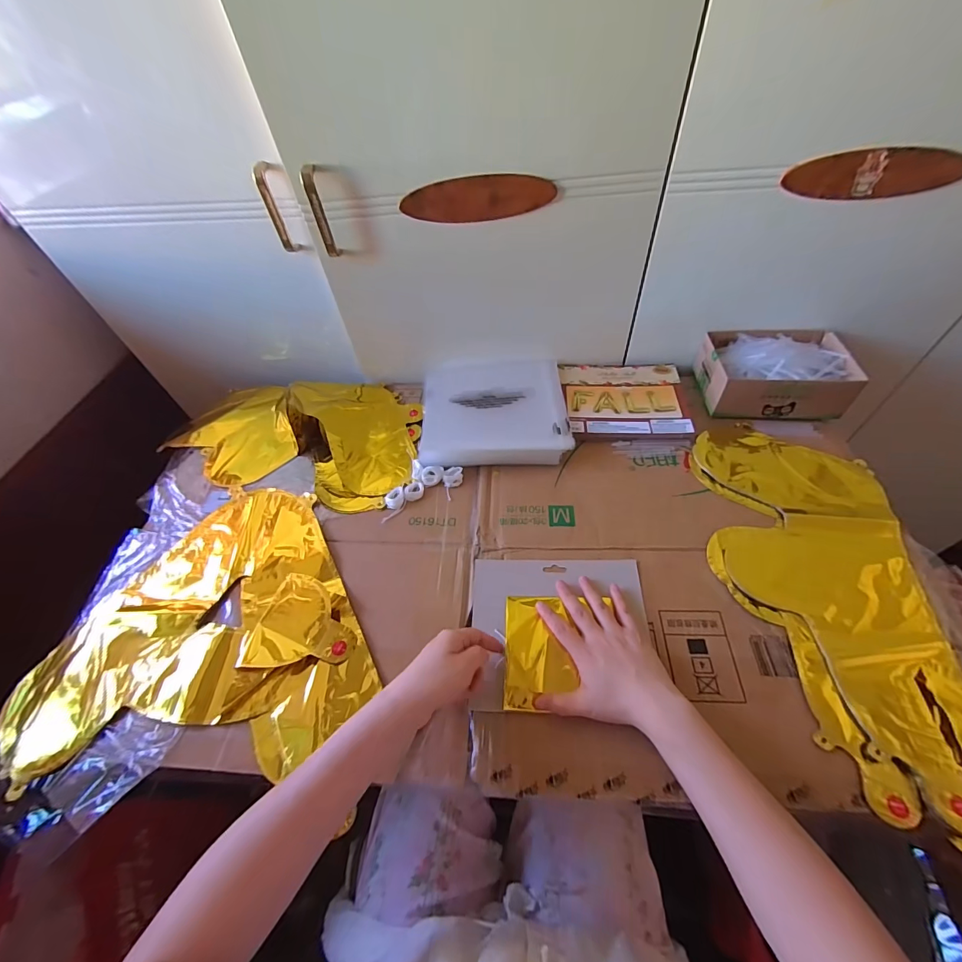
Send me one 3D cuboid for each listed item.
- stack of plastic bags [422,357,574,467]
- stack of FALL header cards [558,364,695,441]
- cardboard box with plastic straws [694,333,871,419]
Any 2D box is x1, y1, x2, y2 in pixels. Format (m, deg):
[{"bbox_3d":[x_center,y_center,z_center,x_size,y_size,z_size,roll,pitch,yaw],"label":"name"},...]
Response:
[{"bbox_3d":[0.021,-0.115,0.647,0.217,0.028,0.213,-2,54,3],"label":"stack of plastic bags"},{"bbox_3d":[0.227,-0.133,0.658,0.180,0.011,0.169,-1,54,4],"label":"stack of FALL header cards"},{"bbox_3d":[0.437,-0.167,0.620,0.188,0.068,0.141,4,55,8],"label":"cardboard box with plastic straws"}]

